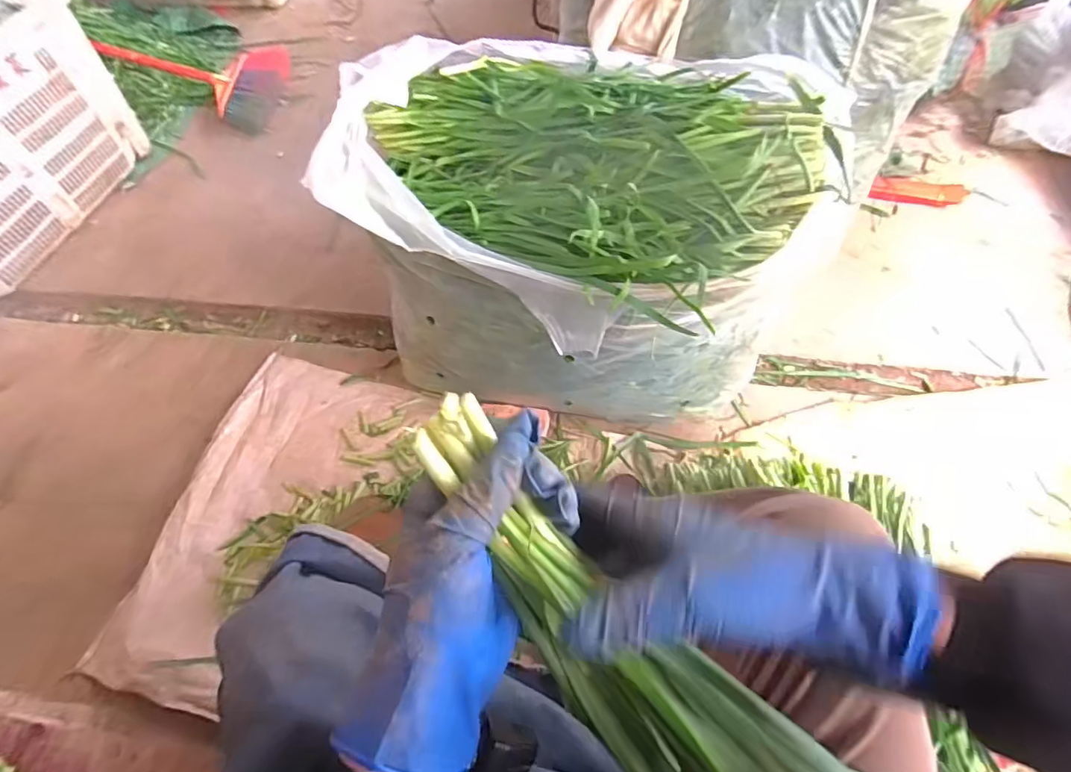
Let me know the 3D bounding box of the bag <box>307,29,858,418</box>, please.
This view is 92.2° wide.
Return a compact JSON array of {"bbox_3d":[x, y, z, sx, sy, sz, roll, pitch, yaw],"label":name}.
[{"bbox_3d":[0.065,-0.220,0.754,0.564,0.395,0.395,14,60,9],"label":"bag"}]

